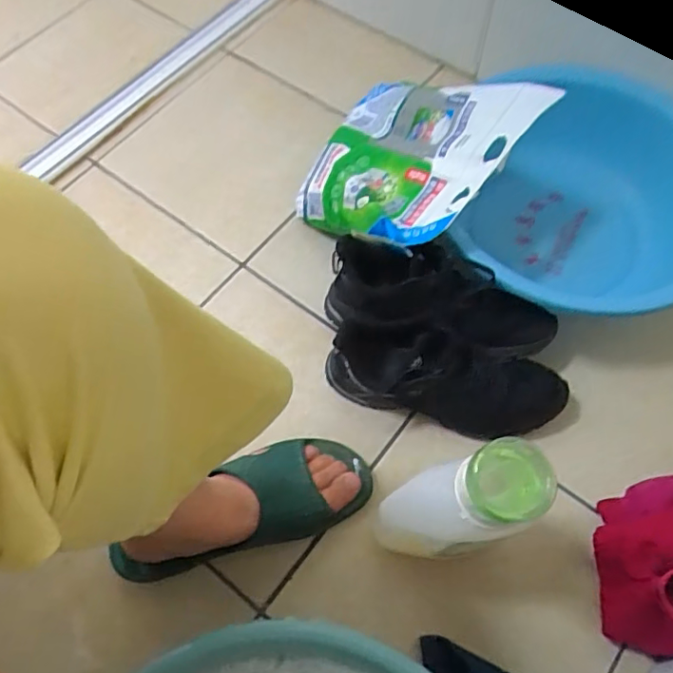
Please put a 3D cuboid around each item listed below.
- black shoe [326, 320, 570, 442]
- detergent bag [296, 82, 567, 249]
[{"bbox_3d":[0.123,0.048,0.640,0.266,0.094,0.088,14,66,8],"label":"black shoe"},{"bbox_3d":[0.084,-0.222,0.698,0.294,0.060,0.239,25,78,42],"label":"detergent bag"}]

